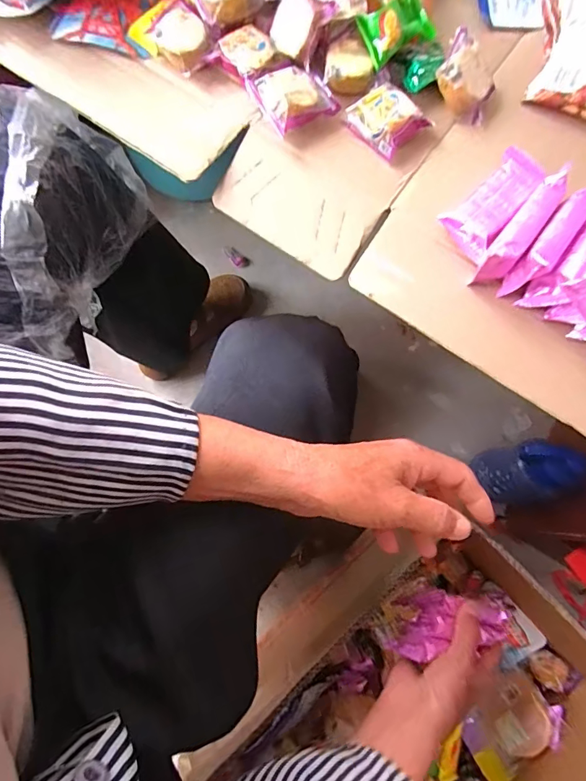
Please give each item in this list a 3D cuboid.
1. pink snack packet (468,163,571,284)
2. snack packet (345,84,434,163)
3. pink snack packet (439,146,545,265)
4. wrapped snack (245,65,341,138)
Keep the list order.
[{"bbox_3d":[0.164,-0.117,0.314,0.021,0.037,0.091,38,89,9],"label":"pink snack packet"},{"bbox_3d":[0.077,-0.223,0.360,0.051,0.021,0.047,42,77,10],"label":"snack packet"},{"bbox_3d":[0.155,-0.146,0.340,0.042,0.026,0.086,40,76,10],"label":"pink snack packet"},{"bbox_3d":[0.000,-0.242,0.365,0.060,0.026,0.048,-31,76,-10],"label":"wrapped snack"}]

